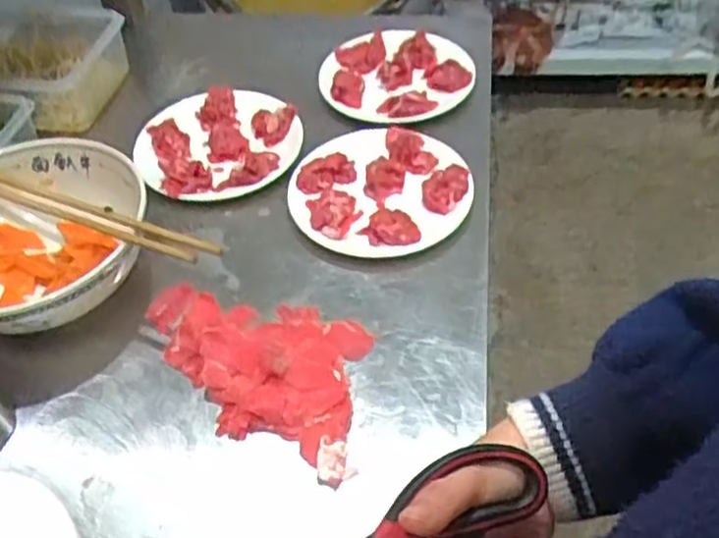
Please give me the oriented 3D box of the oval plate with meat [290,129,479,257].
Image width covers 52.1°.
[{"bbox_3d":[0.026,-0.077,0.711,0.178,0.024,0.159,-23,51,-14],"label":"oval plate with meat"}]

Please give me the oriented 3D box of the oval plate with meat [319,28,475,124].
[{"bbox_3d":[0.045,-0.226,0.855,0.168,0.029,0.160,22,54,22],"label":"oval plate with meat"}]

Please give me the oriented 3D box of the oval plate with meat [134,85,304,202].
[{"bbox_3d":[-0.150,-0.140,0.777,0.171,0.022,0.173,-5,49,1],"label":"oval plate with meat"}]

